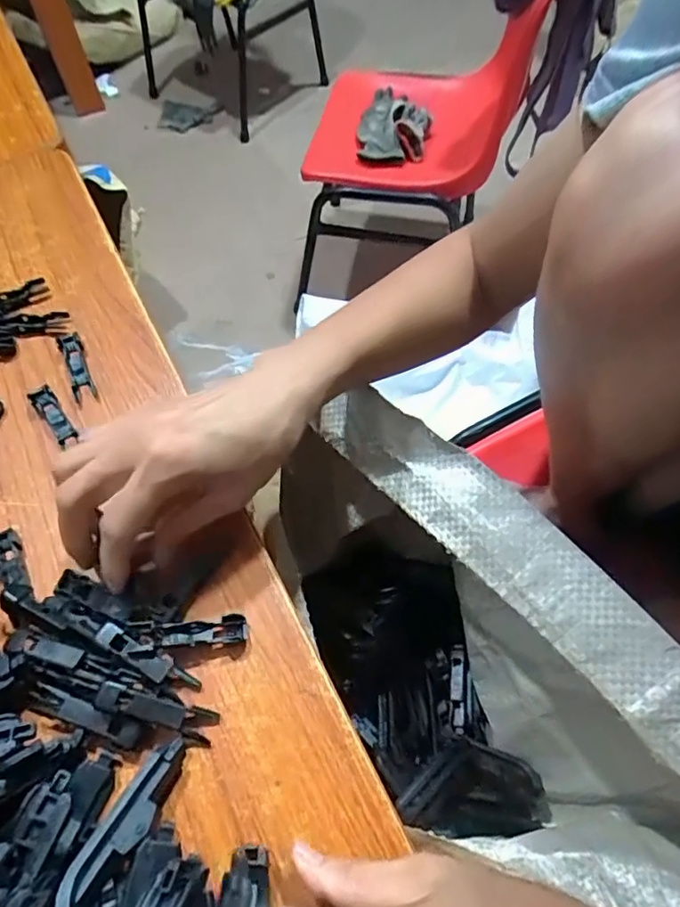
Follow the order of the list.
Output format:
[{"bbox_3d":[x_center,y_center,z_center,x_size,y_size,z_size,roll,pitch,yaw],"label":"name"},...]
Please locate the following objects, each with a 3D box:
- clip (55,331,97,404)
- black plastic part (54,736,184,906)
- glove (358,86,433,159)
[{"bbox_3d":[-0.171,-0.058,0.359,0.014,0.006,0.057,-24,63,-12],"label":"clip"},{"bbox_3d":[-0.086,0.148,0.223,0.017,0.013,0.069,28,43,13],"label":"black plastic part"},{"bbox_3d":[0.102,-0.618,1.024,0.126,0.034,0.215,9,61,6],"label":"glove"}]

